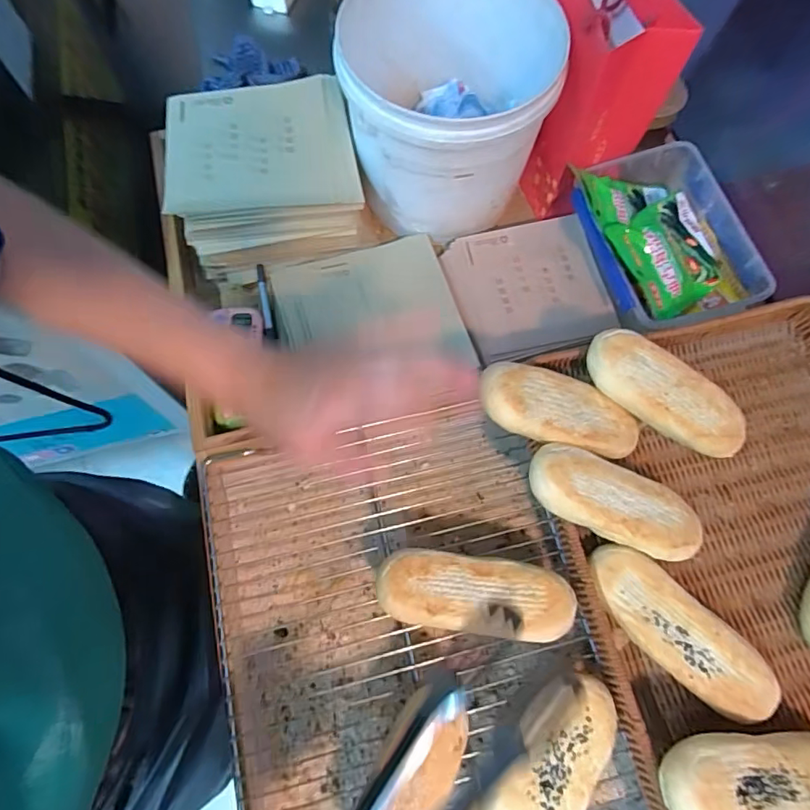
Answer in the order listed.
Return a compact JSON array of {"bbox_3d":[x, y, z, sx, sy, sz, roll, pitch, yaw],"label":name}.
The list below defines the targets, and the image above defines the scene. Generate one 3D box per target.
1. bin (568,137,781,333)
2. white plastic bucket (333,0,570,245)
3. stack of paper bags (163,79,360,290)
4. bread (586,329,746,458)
[{"bbox_3d":[0.278,-0.180,0.578,0.169,0.072,0.209,-15,71,-6],"label":"bin"},{"bbox_3d":[0.043,-0.308,0.562,0.215,0.175,0.204,8,70,2],"label":"white plastic bucket"},{"bbox_3d":[-0.155,-0.253,0.588,0.195,0.081,0.188,-11,71,-5],"label":"stack of paper bags"},{"bbox_3d":[0.227,-0.010,0.458,0.156,0.026,0.056,32,72,-5],"label":"bread"}]

